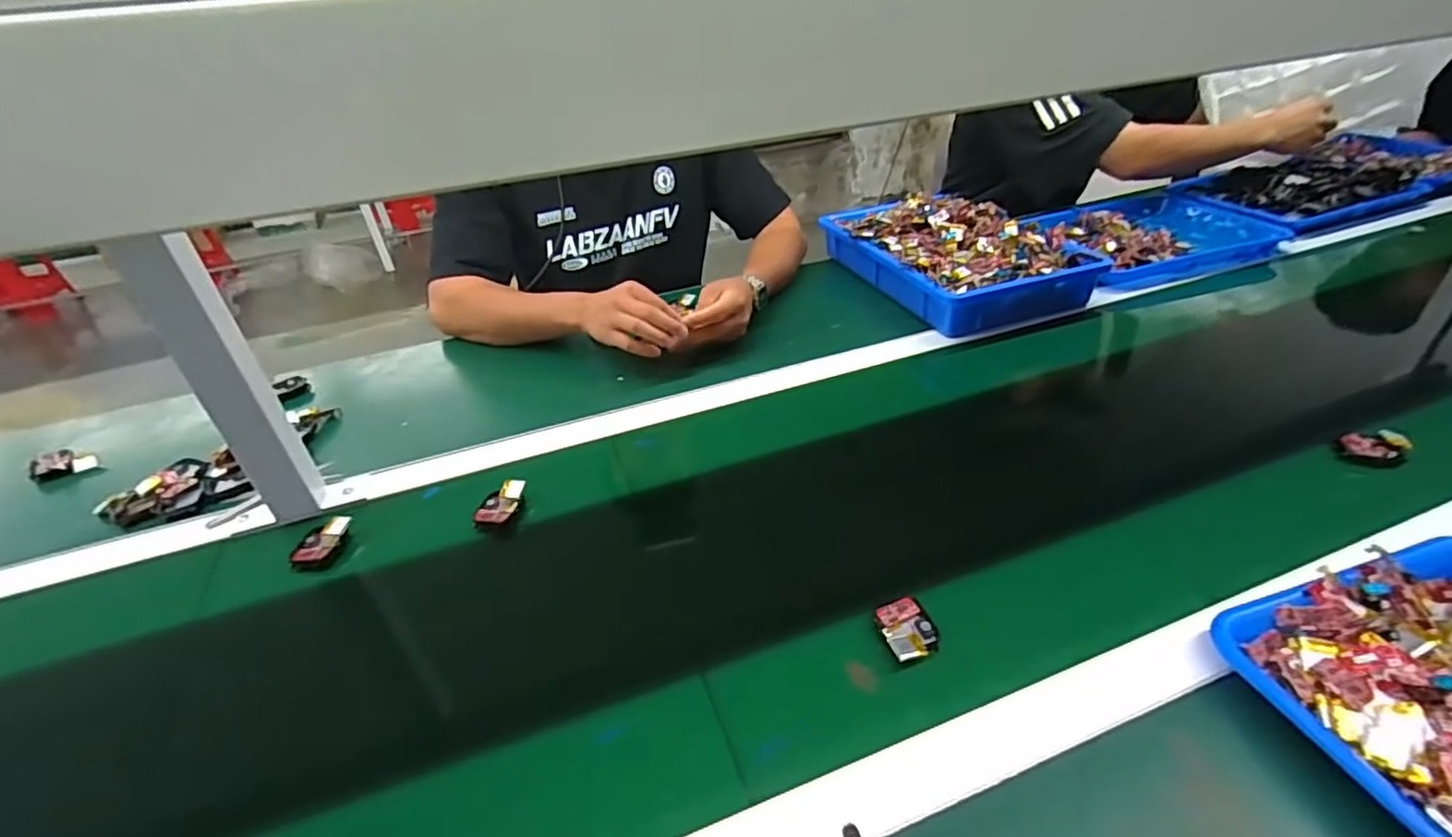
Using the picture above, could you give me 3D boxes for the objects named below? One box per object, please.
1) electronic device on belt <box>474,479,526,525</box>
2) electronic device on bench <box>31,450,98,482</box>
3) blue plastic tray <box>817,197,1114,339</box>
[{"bbox_3d":[-0.212,0.077,0.598,0.038,0.017,0.043,1,34,9],"label":"electronic device on belt"},{"bbox_3d":[-0.725,0.050,0.702,0.054,0.027,0.015,-13,36,-31],"label":"electronic device on bench"},{"bbox_3d":[0.318,-0.248,0.932,0.233,0.079,0.346,-15,34,-15],"label":"blue plastic tray"}]

